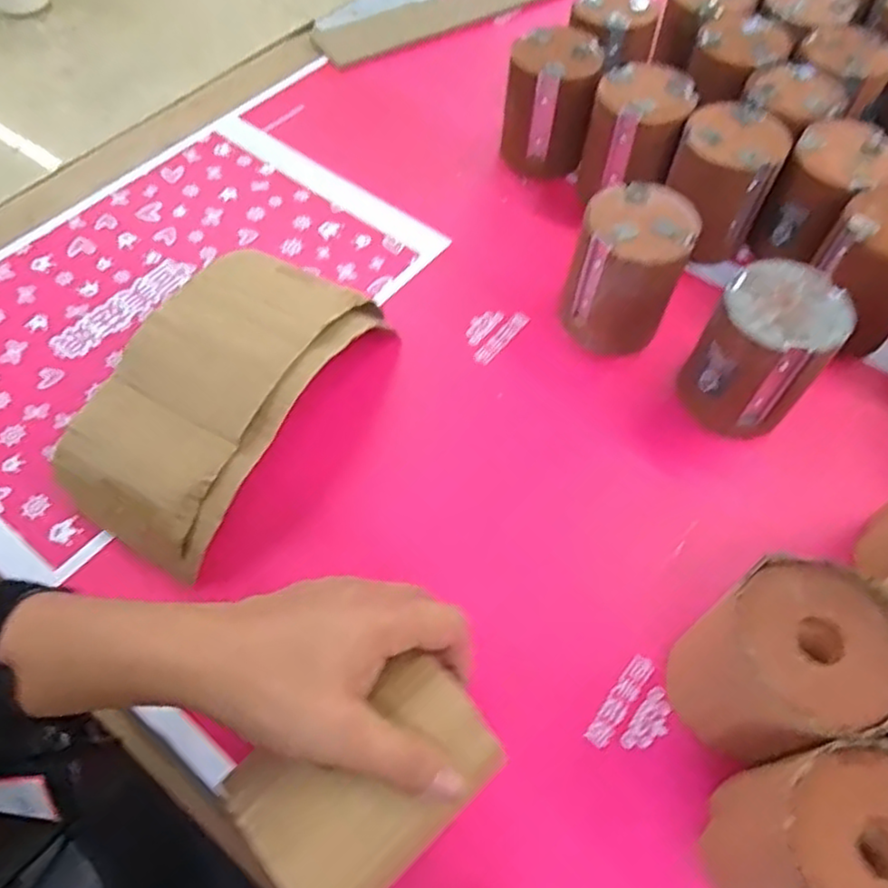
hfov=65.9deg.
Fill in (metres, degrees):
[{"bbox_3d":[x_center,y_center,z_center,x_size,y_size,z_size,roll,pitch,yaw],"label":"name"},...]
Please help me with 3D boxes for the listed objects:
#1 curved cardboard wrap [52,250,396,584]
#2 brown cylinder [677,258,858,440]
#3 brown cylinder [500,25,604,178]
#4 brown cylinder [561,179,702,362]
[{"bbox_3d":[-0.151,-0.038,0.470,0.118,0.071,0.225,28,61,15],"label":"curved cardboard wrap"},{"bbox_3d":[0.221,-0.062,0.479,0.075,0.099,0.082,1,58,-1],"label":"brown cylinder"},{"bbox_3d":[0.094,-0.306,0.622,0.078,0.103,0.081,6,58,2],"label":"brown cylinder"},{"bbox_3d":[0.135,-0.127,0.511,0.073,0.098,0.079,1,58,-1],"label":"brown cylinder"}]

